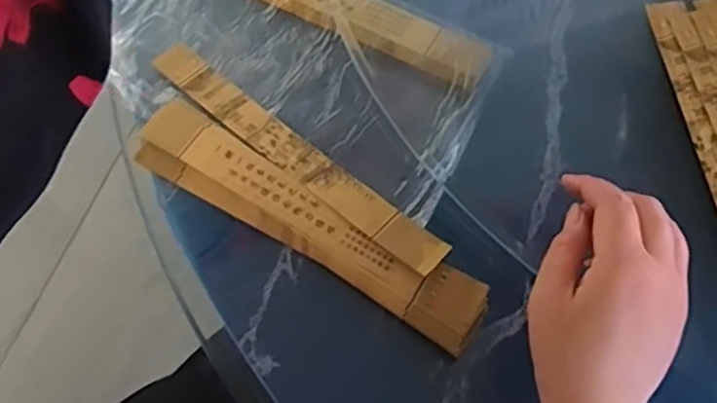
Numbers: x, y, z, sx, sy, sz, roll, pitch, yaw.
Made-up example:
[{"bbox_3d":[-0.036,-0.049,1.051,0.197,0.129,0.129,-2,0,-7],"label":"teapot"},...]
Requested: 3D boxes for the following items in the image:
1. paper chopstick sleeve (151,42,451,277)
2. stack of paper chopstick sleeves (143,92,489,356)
[{"bbox_3d":[-0.047,-0.035,0.478,0.259,0.010,0.031,38,70,15],"label":"paper chopstick sleeve"},{"bbox_3d":[-0.037,0.012,0.456,0.263,0.011,0.048,30,83,14],"label":"stack of paper chopstick sleeves"}]

